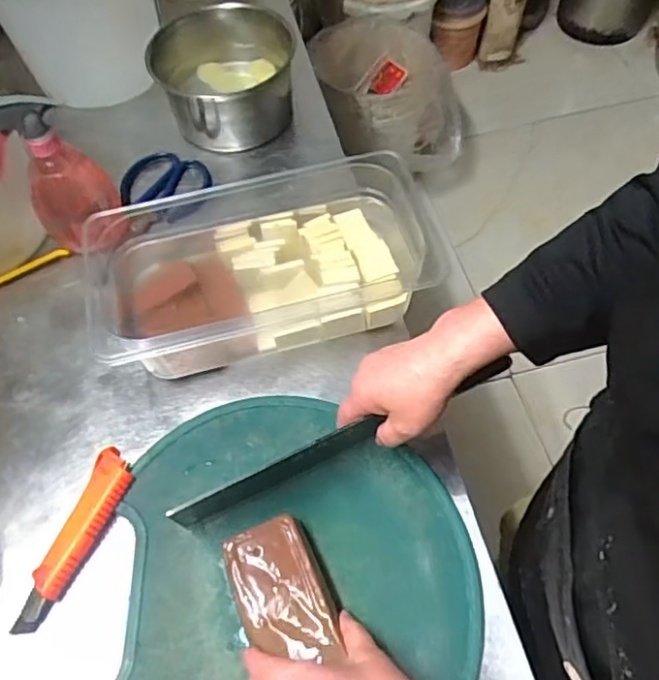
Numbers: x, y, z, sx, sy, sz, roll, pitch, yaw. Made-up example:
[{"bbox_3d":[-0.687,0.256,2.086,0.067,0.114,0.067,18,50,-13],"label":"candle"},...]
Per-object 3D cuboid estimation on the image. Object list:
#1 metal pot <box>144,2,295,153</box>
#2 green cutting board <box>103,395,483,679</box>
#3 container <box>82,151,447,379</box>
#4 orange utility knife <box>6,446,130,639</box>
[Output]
[{"bbox_3d":[-0.128,-0.320,0.767,0.162,0.099,0.148,-1,59,1],"label":"metal pot"},{"bbox_3d":[-0.031,0.203,0.501,0.288,0.015,0.330,0,59,2],"label":"green cutting board"},{"bbox_3d":[-0.077,-0.076,0.625,0.342,0.095,0.195,-12,59,-6],"label":"container"},{"bbox_3d":[-0.216,0.167,0.527,0.035,0.025,0.155,20,61,13],"label":"orange utility knife"}]

